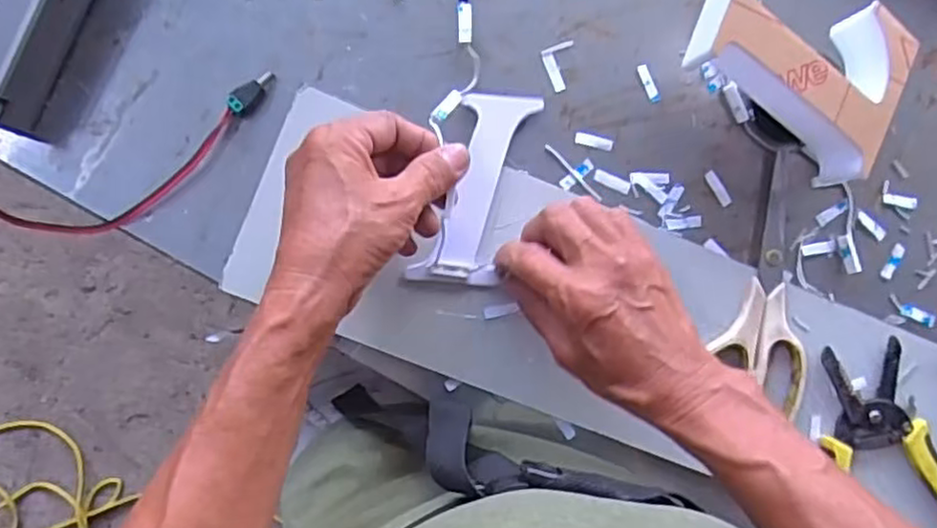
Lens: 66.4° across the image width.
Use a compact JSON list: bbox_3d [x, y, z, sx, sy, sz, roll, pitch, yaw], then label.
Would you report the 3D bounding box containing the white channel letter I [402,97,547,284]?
[{"bbox_3d":[0.007,-0.048,0.459,0.050,0.007,0.132,18,87,-4],"label":"white channel letter I"}]

